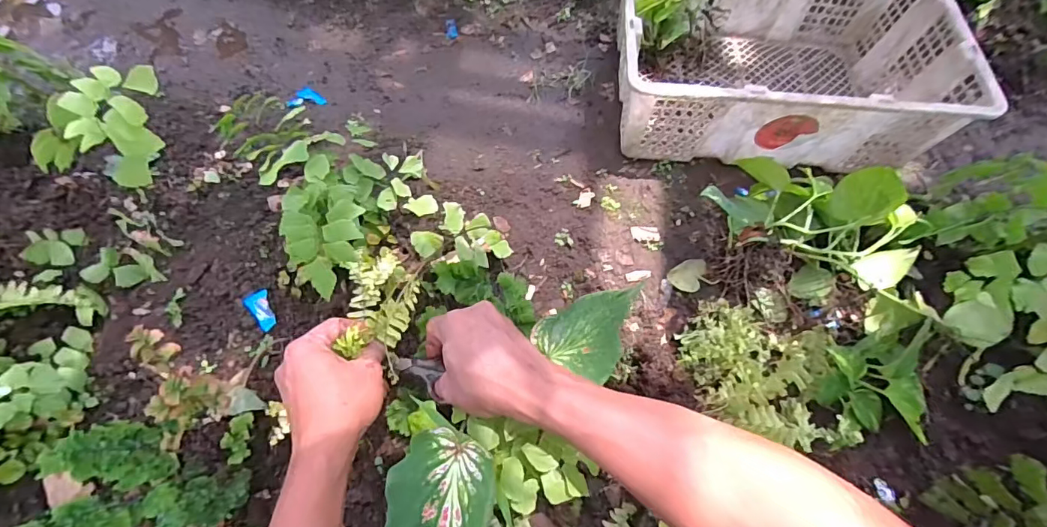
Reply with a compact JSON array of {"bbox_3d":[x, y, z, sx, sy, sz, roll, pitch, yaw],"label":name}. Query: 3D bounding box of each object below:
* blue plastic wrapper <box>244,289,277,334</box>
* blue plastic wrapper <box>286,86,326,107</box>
[{"bbox_3d":[-0.290,0.051,0.541,0.024,0.010,0.049,-34,68,-17],"label":"blue plastic wrapper"},{"bbox_3d":[-0.364,-0.278,0.809,0.059,0.013,0.046,-20,65,-11],"label":"blue plastic wrapper"}]

